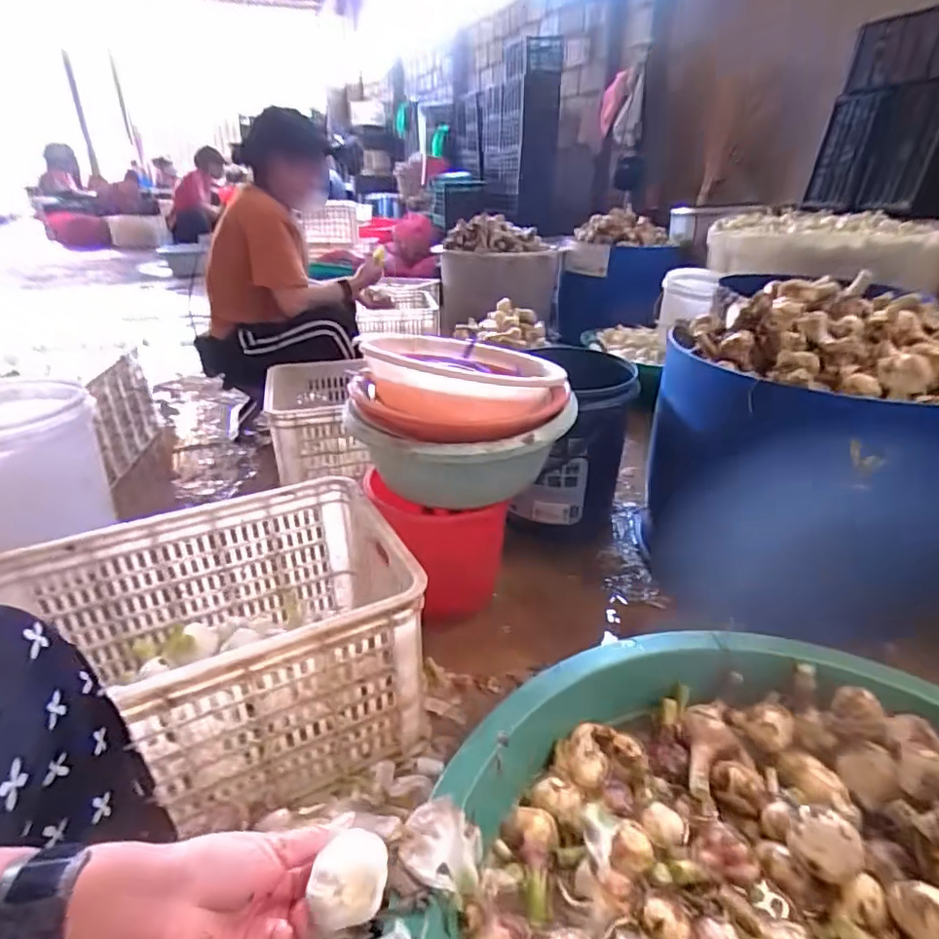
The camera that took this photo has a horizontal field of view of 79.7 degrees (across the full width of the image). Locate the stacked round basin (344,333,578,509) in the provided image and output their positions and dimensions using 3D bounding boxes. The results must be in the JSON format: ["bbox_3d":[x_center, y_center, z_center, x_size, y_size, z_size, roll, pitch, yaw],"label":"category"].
[{"bbox_3d":[-0.013,-0.102,0.967,0.355,0.227,0.377,0,29,0],"label":"stacked round basin"}]

